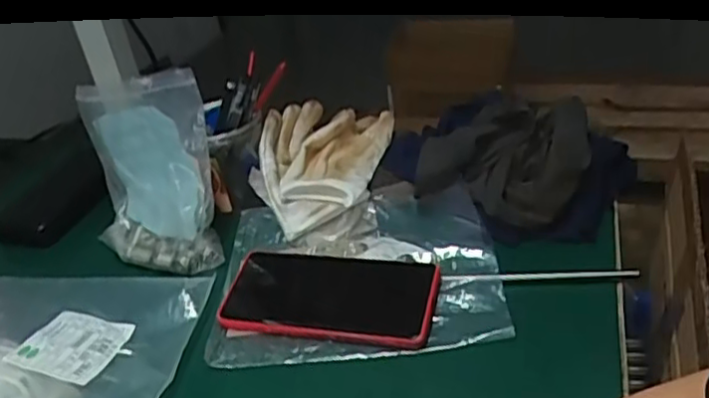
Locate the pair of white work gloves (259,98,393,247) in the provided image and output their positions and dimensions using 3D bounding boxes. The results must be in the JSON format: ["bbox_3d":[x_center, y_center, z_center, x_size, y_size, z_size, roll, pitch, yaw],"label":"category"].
[{"bbox_3d":[-0.027,-0.045,0.646,0.134,0.052,0.179,-6,32,2],"label":"pair of white work gloves"}]

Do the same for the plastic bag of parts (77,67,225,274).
[{"bbox_3d":[-0.187,-0.025,0.607,0.145,0.173,0.047,2,7,28],"label":"plastic bag of parts"}]

